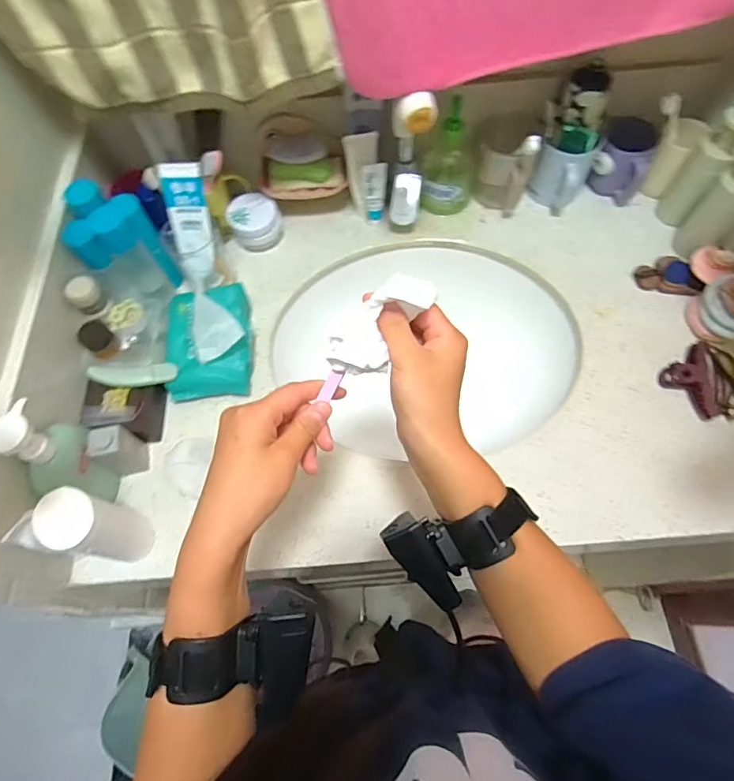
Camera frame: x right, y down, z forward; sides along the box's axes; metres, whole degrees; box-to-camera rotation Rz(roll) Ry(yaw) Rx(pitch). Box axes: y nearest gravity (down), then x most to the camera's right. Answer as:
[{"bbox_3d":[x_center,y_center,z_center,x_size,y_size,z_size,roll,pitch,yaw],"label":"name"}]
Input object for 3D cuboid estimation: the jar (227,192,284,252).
[{"bbox_3d":[-0.166,-0.250,0.726,0.073,0.061,0.071,-1,65,3],"label":"jar"}]

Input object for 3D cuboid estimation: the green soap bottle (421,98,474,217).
[{"bbox_3d":[0.120,-0.337,0.701,0.073,0.156,0.076,1,65,3],"label":"green soap bottle"}]

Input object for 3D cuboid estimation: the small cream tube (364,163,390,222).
[{"bbox_3d":[0.015,-0.289,0.713,0.033,0.099,0.022,1,65,3],"label":"small cream tube"}]

